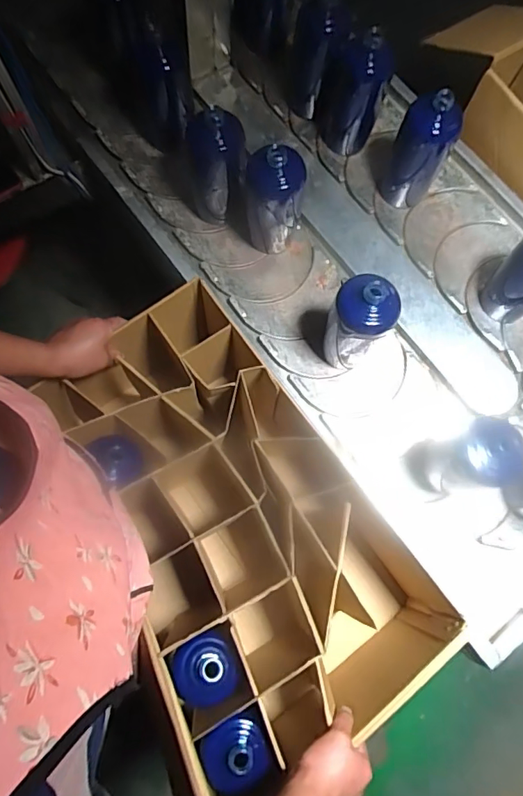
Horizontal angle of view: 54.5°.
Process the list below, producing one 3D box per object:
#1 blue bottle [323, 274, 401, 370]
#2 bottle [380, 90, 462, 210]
[{"bbox_3d":[0.133,-0.101,0.699,0.079,0.179,0.067,11,73,4],"label":"blue bottle"},{"bbox_3d":[0.249,-0.395,0.791,0.089,0.173,0.090,26,75,8],"label":"bottle"}]

